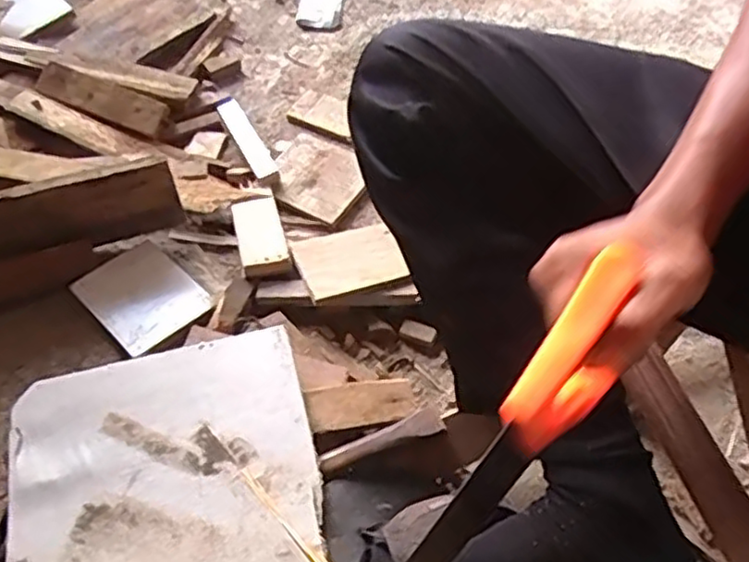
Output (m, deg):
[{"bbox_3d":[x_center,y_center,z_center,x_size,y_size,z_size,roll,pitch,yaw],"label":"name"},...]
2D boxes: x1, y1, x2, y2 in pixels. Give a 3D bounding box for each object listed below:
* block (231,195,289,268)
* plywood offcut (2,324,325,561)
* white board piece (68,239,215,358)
[{"bbox_3d":[-0.138,-0.062,0.816,0.054,0.012,0.136,-10,37,-9],"label":"block"},{"bbox_3d":[-0.181,0.199,0.583,0.260,0.007,0.308,-15,59,-4],"label":"plywood offcut"},{"bbox_3d":[-0.254,0.013,0.754,0.137,0.011,0.106,34,52,31],"label":"white board piece"}]

